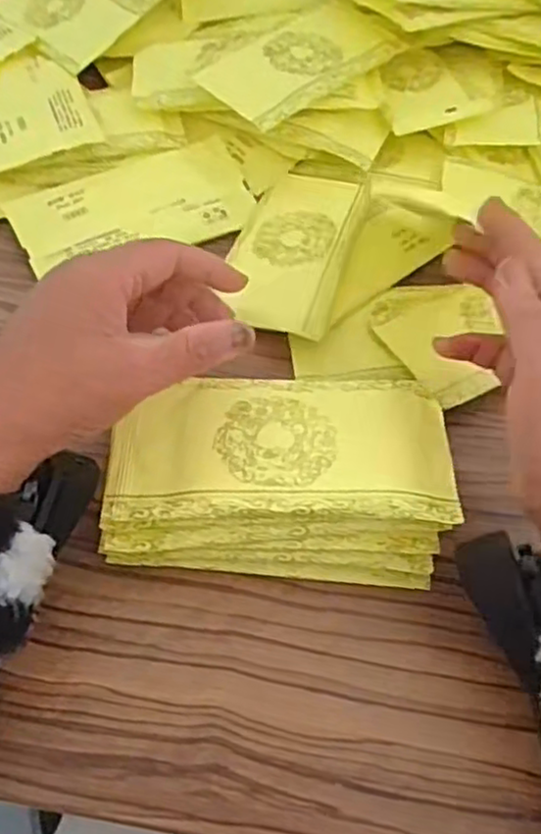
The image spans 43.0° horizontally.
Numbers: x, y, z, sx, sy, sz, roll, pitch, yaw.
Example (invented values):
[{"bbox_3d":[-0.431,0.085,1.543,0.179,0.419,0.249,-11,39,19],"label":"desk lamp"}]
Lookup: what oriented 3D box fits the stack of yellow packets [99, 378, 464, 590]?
[{"bbox_3d":[0.004,0.029,0.367,0.171,0.053,0.095,2,59,-1],"label":"stack of yellow packets"}]

